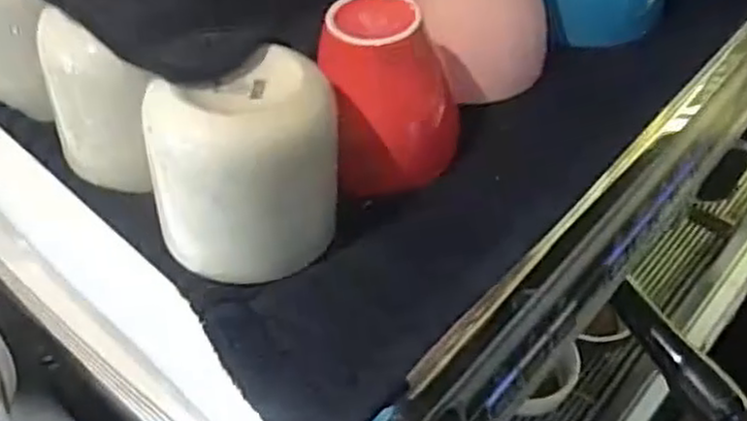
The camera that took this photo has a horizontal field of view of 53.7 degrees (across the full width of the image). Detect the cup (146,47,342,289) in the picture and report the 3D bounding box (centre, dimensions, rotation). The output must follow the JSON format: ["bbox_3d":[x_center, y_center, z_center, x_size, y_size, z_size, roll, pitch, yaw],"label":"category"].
[{"bbox_3d":[-0.056,-0.019,0.329,0.081,0.075,0.070,-7,49,-3],"label":"cup"}]

